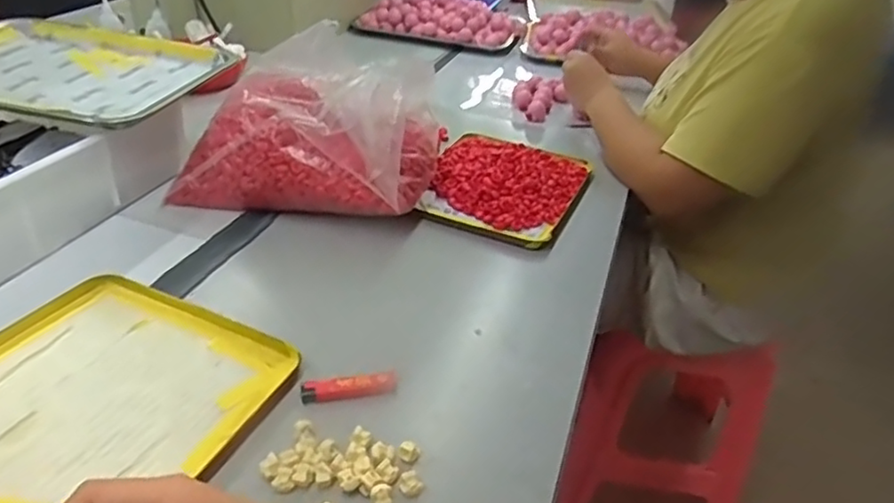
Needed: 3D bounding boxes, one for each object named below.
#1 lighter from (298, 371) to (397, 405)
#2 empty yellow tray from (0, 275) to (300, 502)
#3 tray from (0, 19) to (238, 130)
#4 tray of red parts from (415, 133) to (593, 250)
[{"bbox_3d":[-0.082,0.115,0.547,0.081,0.015,0.016,-6,35,-15],"label":"lighter"},{"bbox_3d":[-0.286,0.114,0.517,0.254,0.015,0.240,17,36,18],"label":"empty yellow tray"},{"bbox_3d":[-0.474,-0.226,0.794,0.342,0.023,0.265,9,34,7],"label":"tray"},{"bbox_3d":[0.075,-0.092,0.857,0.193,0.019,0.233,16,36,16],"label":"tray of red parts"}]

